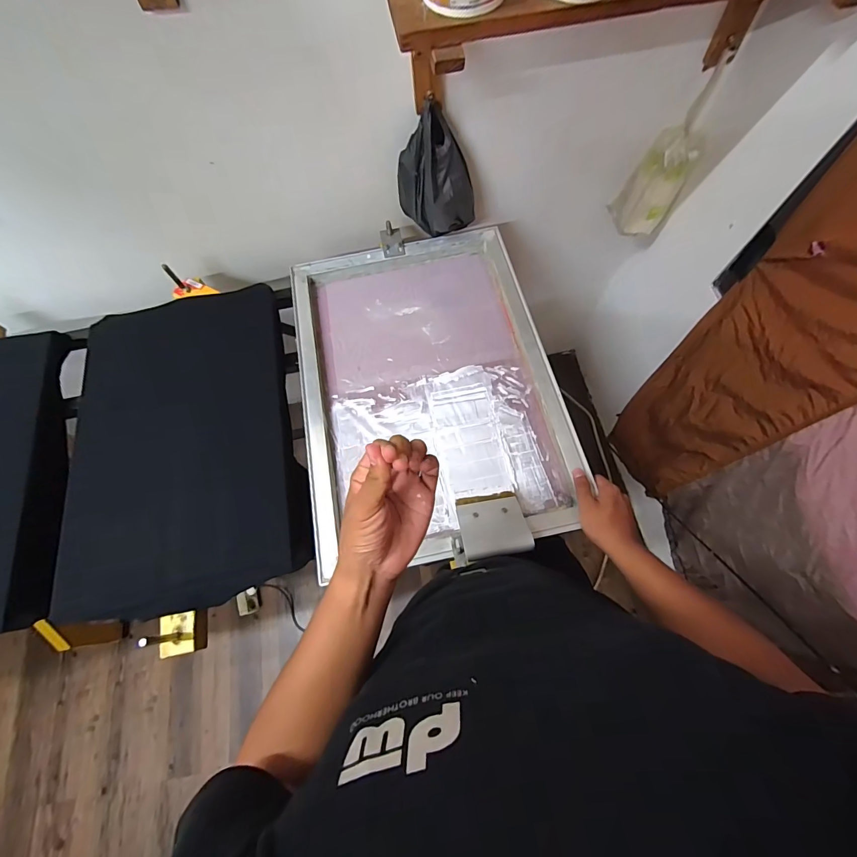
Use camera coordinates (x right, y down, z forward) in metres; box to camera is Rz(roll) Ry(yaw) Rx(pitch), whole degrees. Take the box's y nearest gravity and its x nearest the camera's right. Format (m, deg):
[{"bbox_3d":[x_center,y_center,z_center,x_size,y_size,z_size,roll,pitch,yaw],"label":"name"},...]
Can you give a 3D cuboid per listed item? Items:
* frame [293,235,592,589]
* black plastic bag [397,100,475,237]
[{"bbox_3d":[-0.006,-0.100,0.762,0.455,0.043,0.645,-11,69,-3],"label":"frame"},{"bbox_3d":[0.020,-0.507,0.820,0.123,0.217,0.129,-34,72,-11],"label":"black plastic bag"}]

